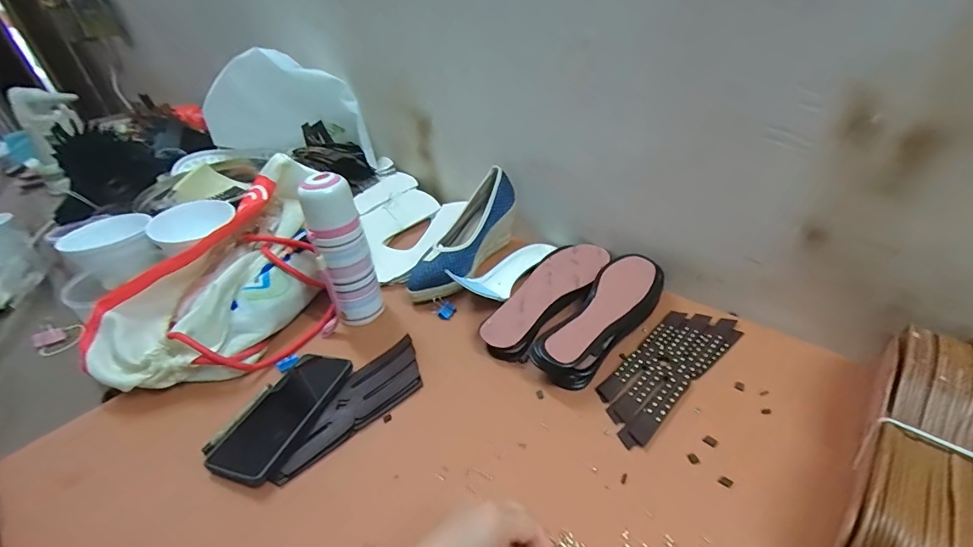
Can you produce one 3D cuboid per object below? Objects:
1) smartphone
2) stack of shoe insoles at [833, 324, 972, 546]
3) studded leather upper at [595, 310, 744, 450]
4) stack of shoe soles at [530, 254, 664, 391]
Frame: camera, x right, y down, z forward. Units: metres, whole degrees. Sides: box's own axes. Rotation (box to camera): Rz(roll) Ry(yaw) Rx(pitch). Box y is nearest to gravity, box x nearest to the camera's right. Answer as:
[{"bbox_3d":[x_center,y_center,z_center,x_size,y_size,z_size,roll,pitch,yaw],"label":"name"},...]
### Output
[{"bbox_3d":[-0.227,0.154,0.482,0.084,0.018,0.163,7,40,18],"label":"smartphone"},{"bbox_3d":[0.358,0.148,0.350,0.082,0.084,0.232,24,45,35],"label":"stack of shoe insoles"},{"bbox_3d":[0.208,0.105,0.494,0.222,0.007,0.076,-30,42,-30],"label":"studded leather upper"},{"bbox_3d":[0.146,0.057,0.531,0.069,0.050,0.215,23,45,35],"label":"stack of shoe soles"}]

